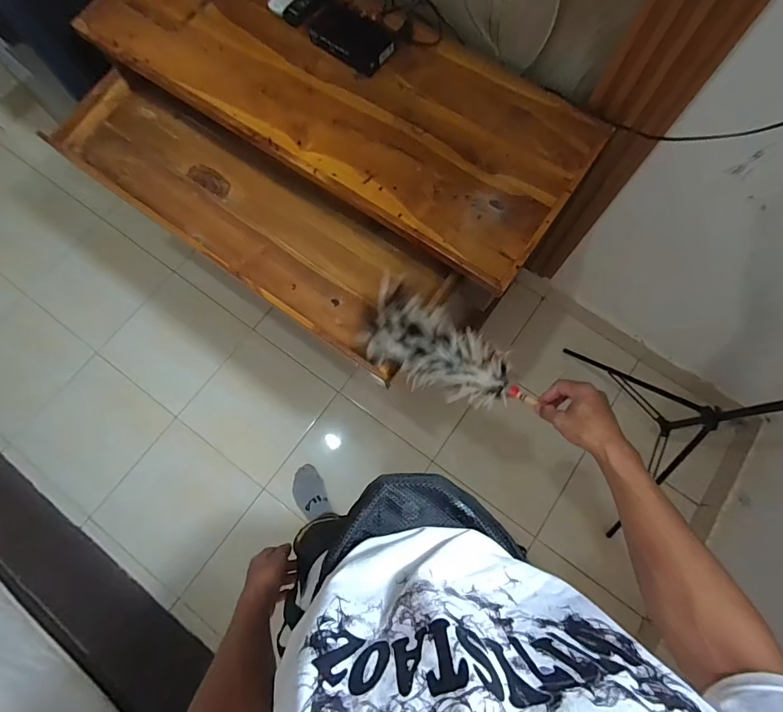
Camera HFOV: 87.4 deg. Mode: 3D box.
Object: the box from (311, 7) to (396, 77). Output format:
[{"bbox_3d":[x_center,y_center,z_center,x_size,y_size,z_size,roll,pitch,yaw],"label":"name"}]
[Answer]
[{"bbox_3d":[-0.088,-0.704,0.908,0.189,0.033,0.100,37,77,11],"label":"box"}]

